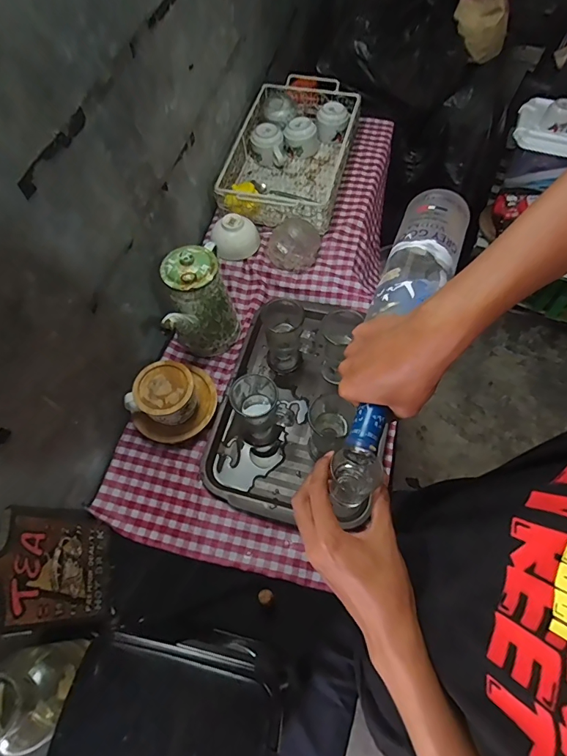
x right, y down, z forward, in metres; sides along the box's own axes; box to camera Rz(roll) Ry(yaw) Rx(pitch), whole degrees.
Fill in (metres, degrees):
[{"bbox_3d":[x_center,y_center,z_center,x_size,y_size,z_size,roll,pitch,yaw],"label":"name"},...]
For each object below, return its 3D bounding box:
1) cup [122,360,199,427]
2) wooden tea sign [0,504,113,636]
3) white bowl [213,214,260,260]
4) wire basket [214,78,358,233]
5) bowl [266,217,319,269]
[{"bbox_3d":[-0.199,0.039,0.736,0.104,0.093,0.102,-1,62,1],"label":"cup"},{"bbox_3d":[-0.333,0.242,0.548,0.031,0.280,0.165,-16,59,10],"label":"wooden tea sign"},{"bbox_3d":[-0.104,-0.308,0.906,0.104,0.054,0.092,-8,62,-3],"label":"white bowl"},{"bbox_3d":[0.020,-0.552,1.006,0.265,0.084,0.431,13,63,8],"label":"wire basket"},{"bbox_3d":[0.021,-0.302,0.885,0.114,0.076,0.104,-1,62,1],"label":"bowl"}]

